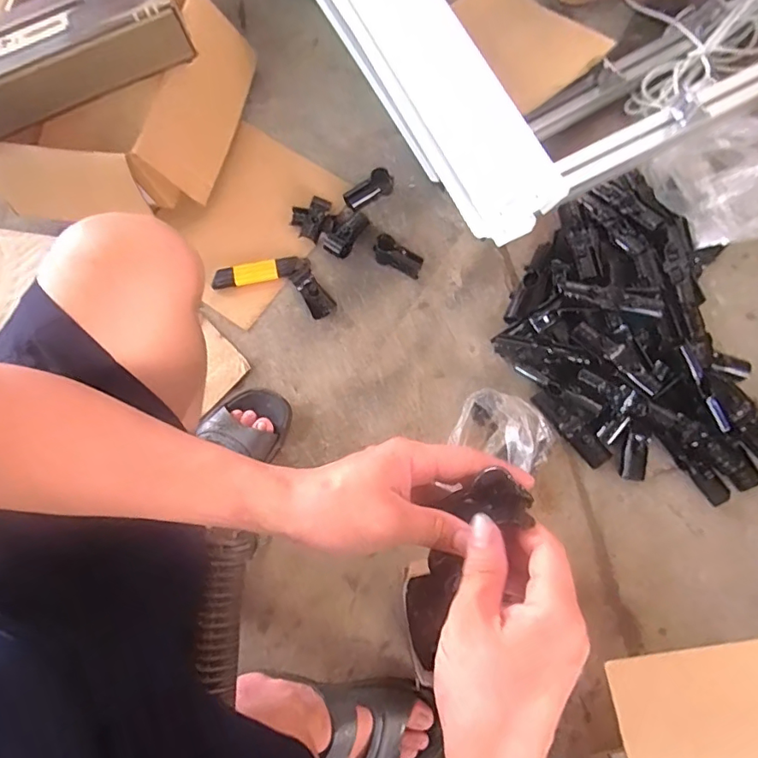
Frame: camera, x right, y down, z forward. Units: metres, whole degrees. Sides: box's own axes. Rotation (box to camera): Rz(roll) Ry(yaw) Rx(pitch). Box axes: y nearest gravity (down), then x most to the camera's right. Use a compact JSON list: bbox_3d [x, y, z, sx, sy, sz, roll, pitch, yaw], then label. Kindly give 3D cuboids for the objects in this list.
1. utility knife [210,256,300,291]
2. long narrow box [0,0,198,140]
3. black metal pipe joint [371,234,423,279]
[{"bbox_3d":[-0.192,-0.166,0.785,0.138,0.017,0.032,-12,76,1],"label":"utility knife"},{"bbox_3d":[-0.465,-0.453,0.702,0.385,0.094,0.104,-22,76,-2],"label":"long narrow box"},{"bbox_3d":[0.029,-0.188,0.776,0.079,0.028,0.037,29,80,10],"label":"black metal pipe joint"}]

